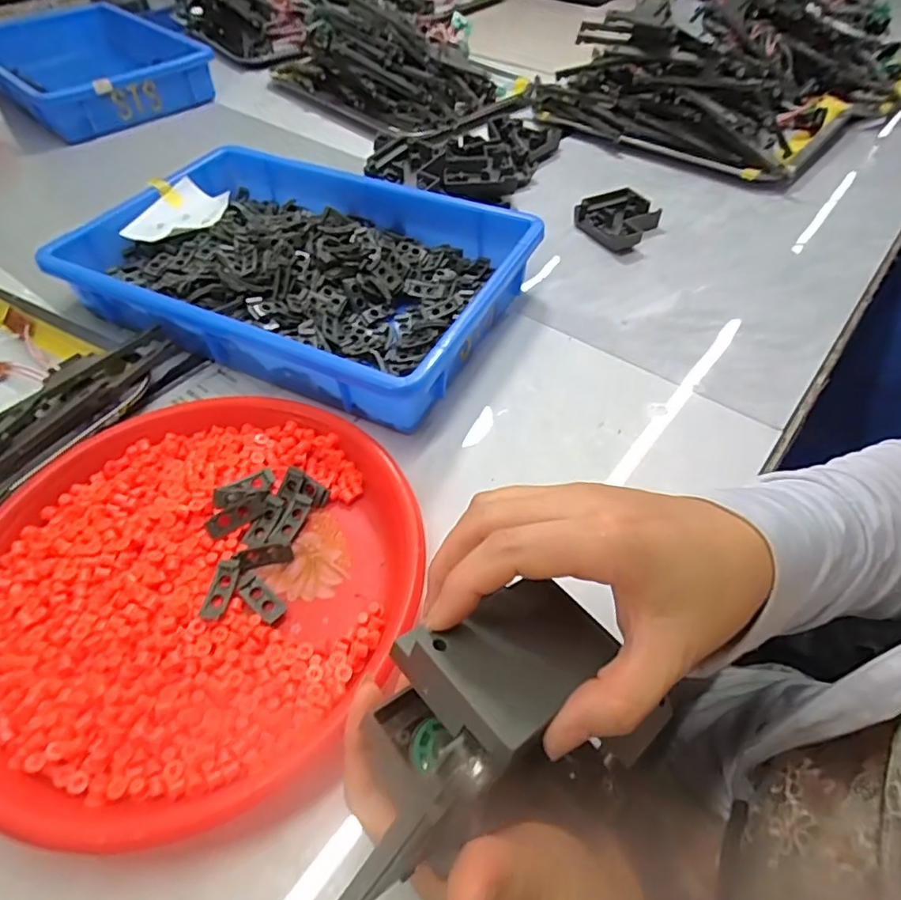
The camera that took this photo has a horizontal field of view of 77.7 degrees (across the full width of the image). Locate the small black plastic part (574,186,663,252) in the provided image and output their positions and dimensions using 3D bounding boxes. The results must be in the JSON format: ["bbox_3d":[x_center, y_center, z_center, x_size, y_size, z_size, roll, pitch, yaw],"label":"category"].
[{"bbox_3d":[0.173,-0.243,0.585,0.076,0.021,0.101,28,56,21],"label":"small black plastic part"}]

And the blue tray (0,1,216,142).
[{"bbox_3d":[-0.544,-0.575,0.838,0.257,0.067,0.394,-34,58,-24],"label":"blue tray"}]

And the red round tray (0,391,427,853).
[{"bbox_3d":[-0.150,0.069,0.323,0.253,0.032,0.245,0,51,0],"label":"red round tray"}]

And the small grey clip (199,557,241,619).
[{"bbox_3d":[-0.130,0.078,0.318,0.013,0.004,0.034,13,62,-4],"label":"small grey clip"}]

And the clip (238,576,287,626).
[{"bbox_3d":[-0.108,0.087,0.322,0.032,0.004,0.013,34,59,25],"label":"clip"}]

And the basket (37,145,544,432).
[{"bbox_3d":[-0.132,-0.160,0.493,0.357,0.060,0.239,21,54,16],"label":"basket"}]

